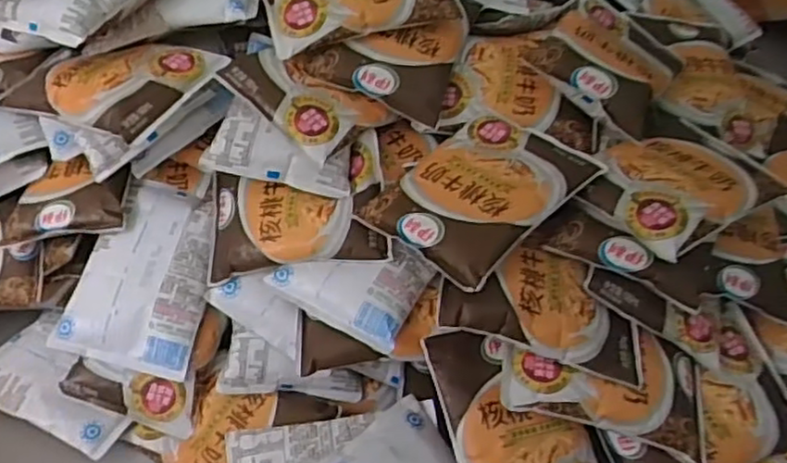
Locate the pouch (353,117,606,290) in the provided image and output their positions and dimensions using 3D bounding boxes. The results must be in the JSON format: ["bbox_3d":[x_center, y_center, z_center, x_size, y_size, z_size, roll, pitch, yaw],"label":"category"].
[{"bbox_3d":[0.057,-0.028,0.440,0.127,0.025,0.093,-34,53,-30],"label":"pouch"}]

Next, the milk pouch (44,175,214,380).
[{"bbox_3d":[-0.174,0.029,0.484,0.095,0.016,0.130,10,75,7],"label":"milk pouch"}]

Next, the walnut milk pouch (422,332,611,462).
[{"bbox_3d":[0.081,0.118,0.417,0.095,0.020,0.126,-9,71,-19],"label":"walnut milk pouch"}]

